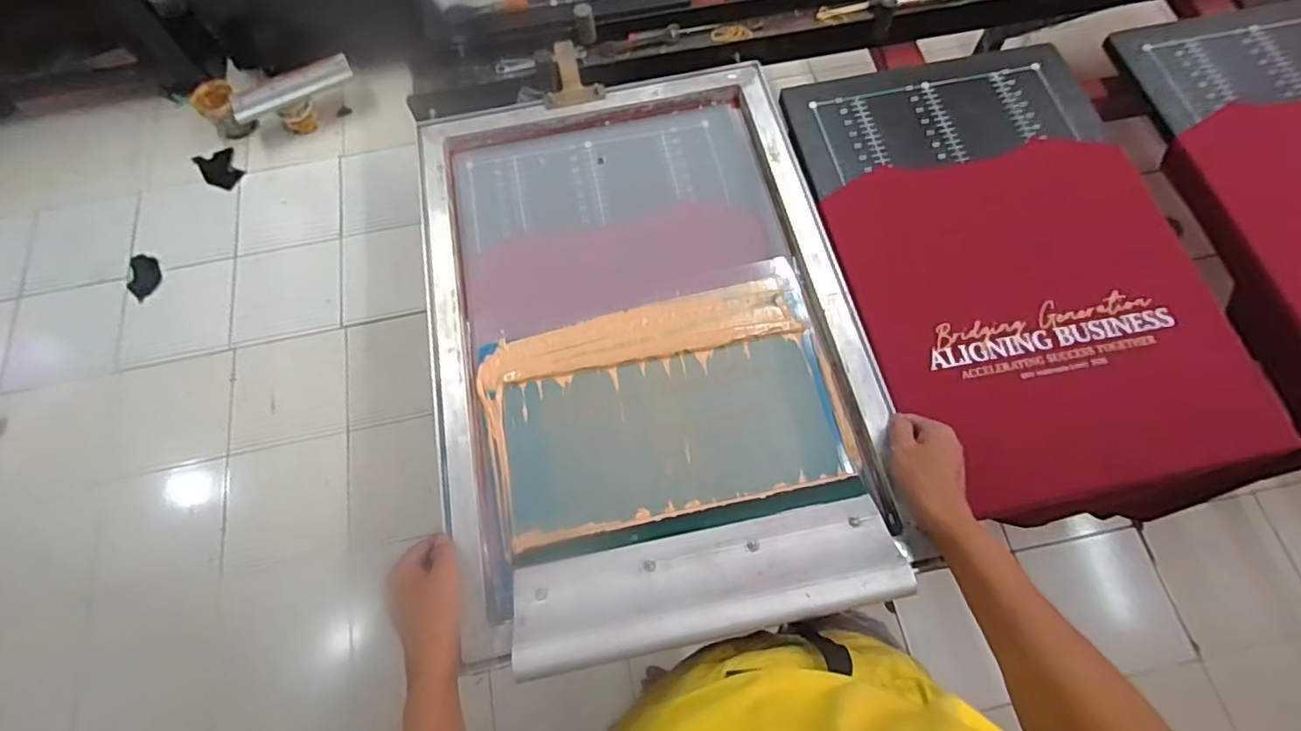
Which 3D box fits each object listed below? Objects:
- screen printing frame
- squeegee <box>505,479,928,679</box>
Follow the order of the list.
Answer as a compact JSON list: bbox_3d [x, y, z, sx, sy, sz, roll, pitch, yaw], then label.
[{"bbox_3d":[-0.012,-0.058,0.688,0.446,0.053,0.642,-11,69,-4],"label":"screen printing frame"},{"bbox_3d":[0.050,0.192,0.565,0.345,0.035,0.127,-11,42,-4],"label":"squeegee"}]

